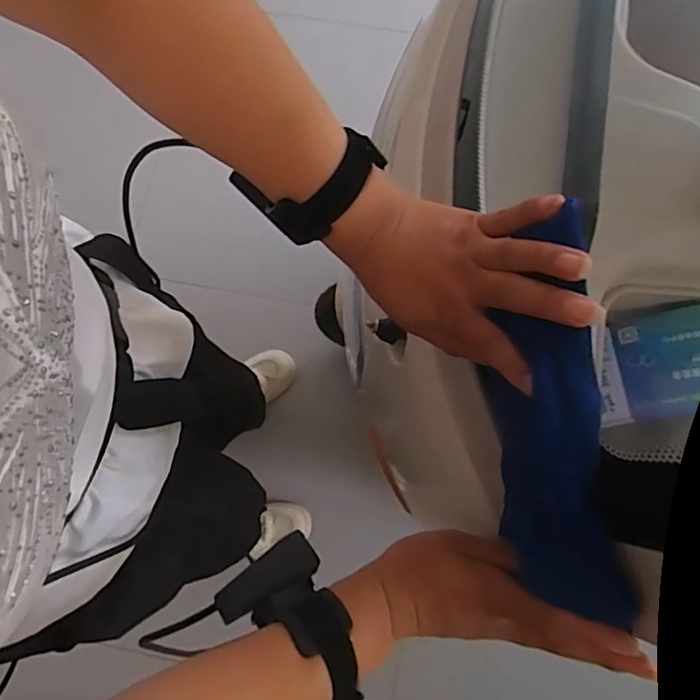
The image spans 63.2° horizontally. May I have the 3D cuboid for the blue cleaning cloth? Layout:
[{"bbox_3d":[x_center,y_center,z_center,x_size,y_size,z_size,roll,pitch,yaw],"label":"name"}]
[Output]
[{"bbox_3d":[0.107,0.037,0.311,0.054,0.073,0.218,-6,102,0],"label":"blue cleaning cloth"}]

